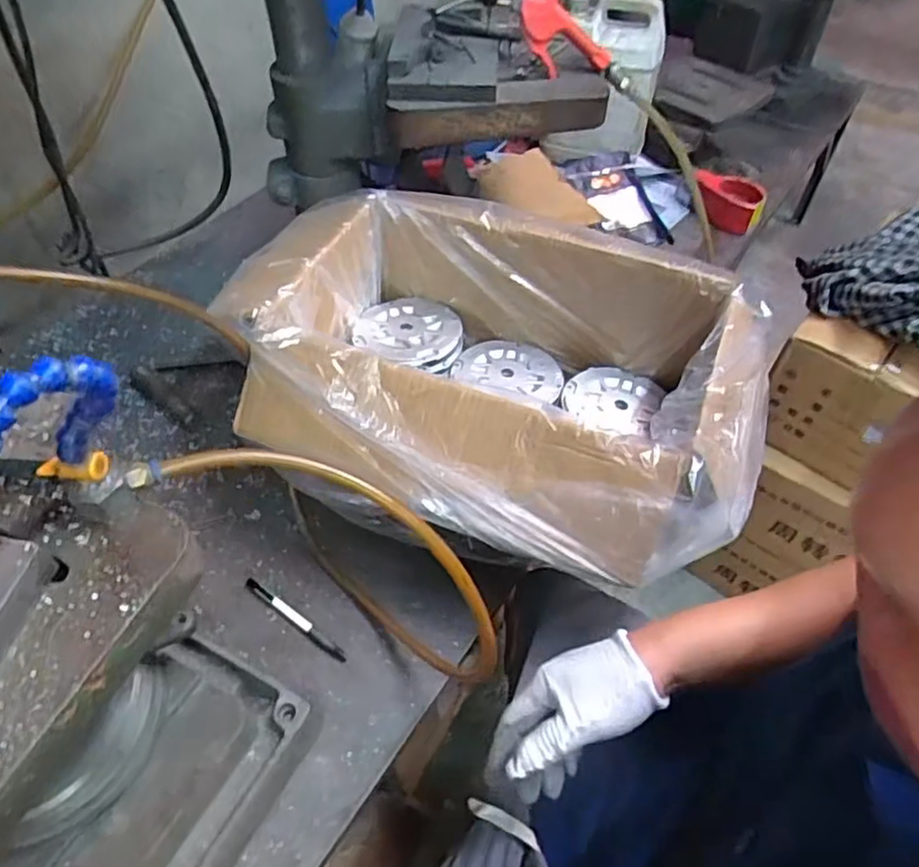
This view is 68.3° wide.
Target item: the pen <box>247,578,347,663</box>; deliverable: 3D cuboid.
[{"bbox_3d":[-0.172,0.194,0.711,0.139,0.007,0.014,30,57,22],"label":"pen"}]

